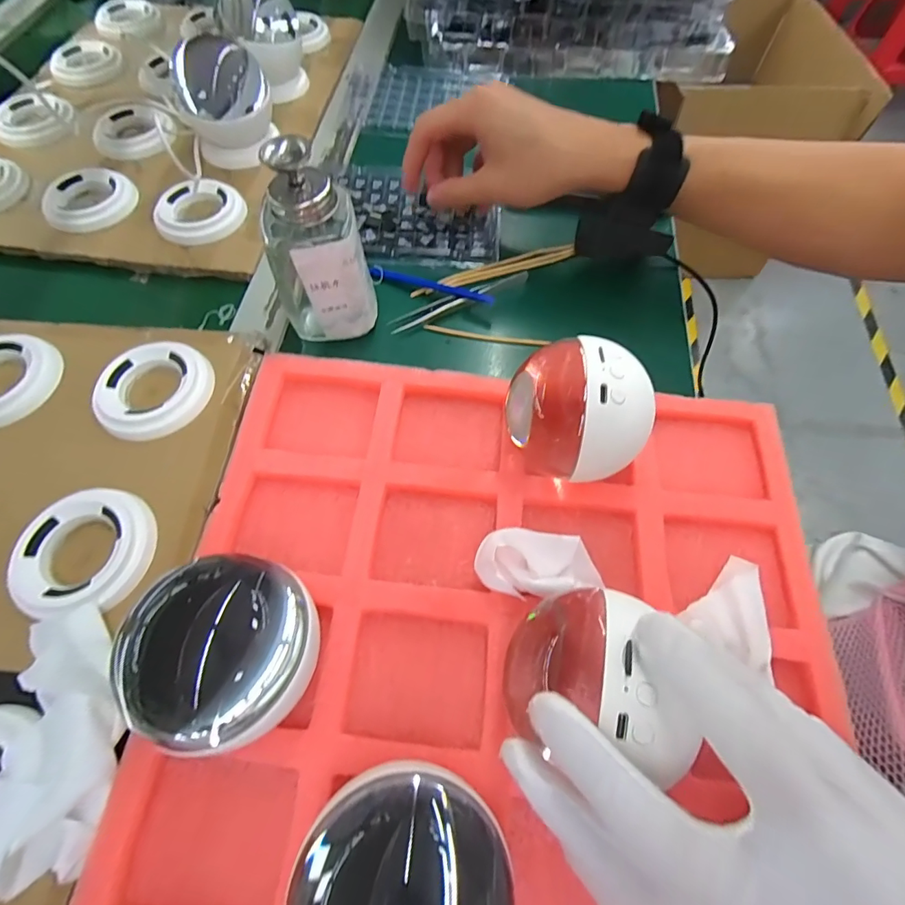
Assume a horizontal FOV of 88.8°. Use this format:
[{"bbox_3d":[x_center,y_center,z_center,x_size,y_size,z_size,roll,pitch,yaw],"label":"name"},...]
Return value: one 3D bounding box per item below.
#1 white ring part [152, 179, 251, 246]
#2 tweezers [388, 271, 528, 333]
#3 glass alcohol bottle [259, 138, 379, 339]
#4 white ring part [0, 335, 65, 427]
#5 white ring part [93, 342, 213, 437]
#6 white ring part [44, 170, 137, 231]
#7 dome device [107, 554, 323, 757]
[{"bbox_3d":[-0.211,-0.203,0.389,0.071,0.014,0.071,0,63,-1],"label":"white ring part"},{"bbox_3d":[0.006,-0.118,0.356,0.116,0.011,0.019,-31,68,-15],"label":"tweezers"},{"bbox_3d":[-0.089,-0.137,0.296,0.063,0.112,0.064,-11,64,-6],"label":"glass alcohol bottle"},{"bbox_3d":[-0.298,-0.047,0.304,0.069,0.013,0.069,0,63,-1],"label":"white ring part"},{"bbox_3d":[-0.191,-0.040,0.299,0.066,0.013,0.071,0,63,-1],"label":"white ring part"},{"bbox_3d":[-0.308,-0.216,0.393,0.071,0.011,0.071,0,63,-1],"label":"white ring part"},{"bbox_3d":[-0.091,0.084,0.199,0.066,0.061,0.074,6,63,2],"label":"dome device"}]

